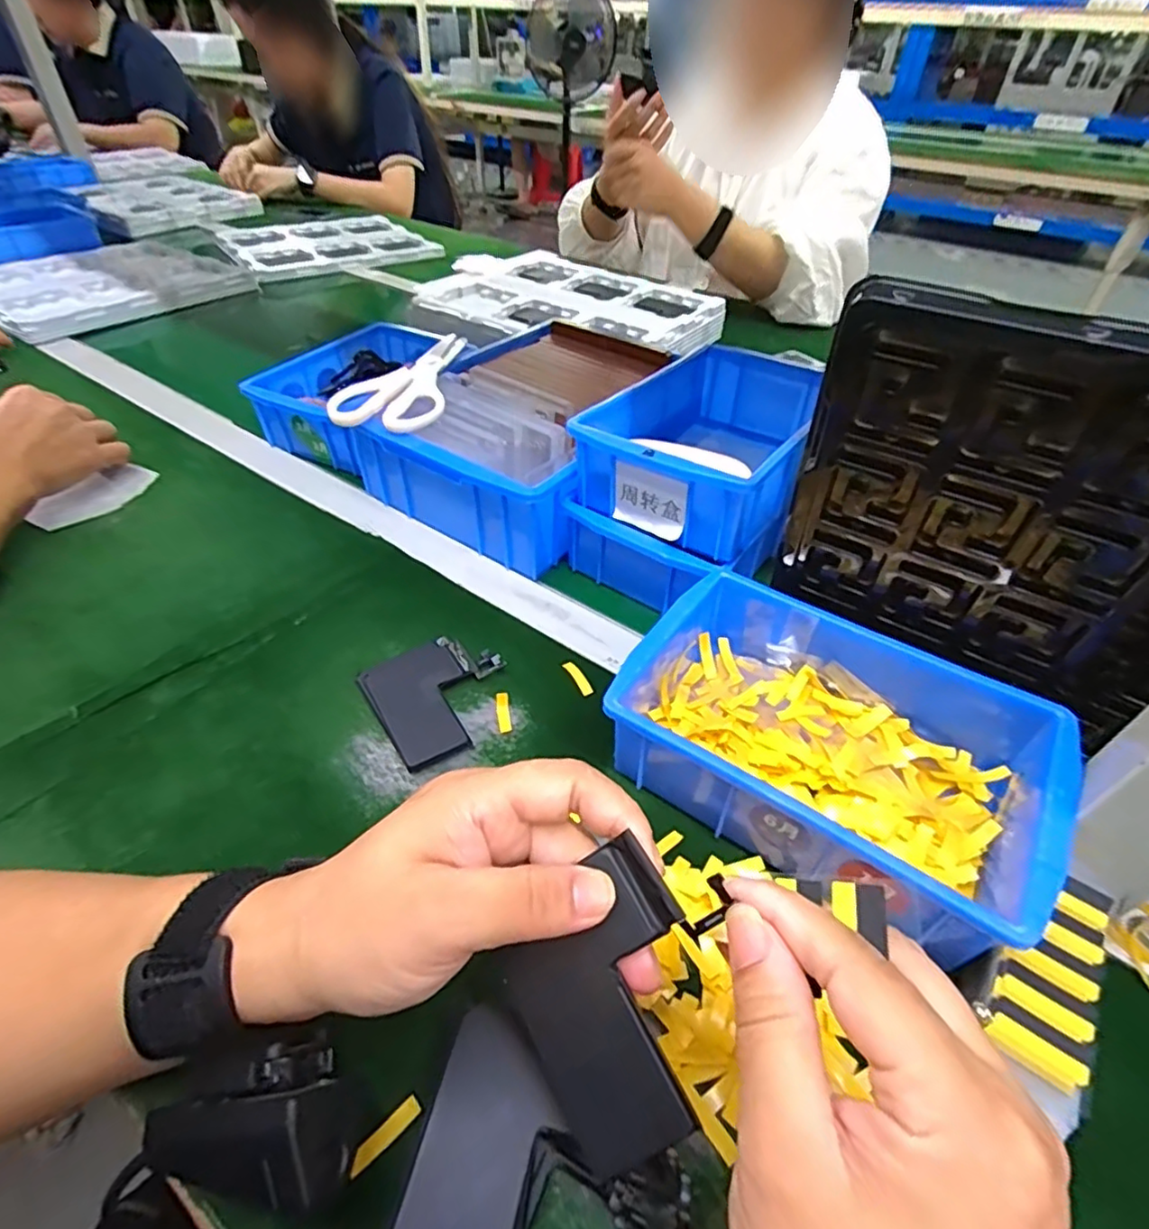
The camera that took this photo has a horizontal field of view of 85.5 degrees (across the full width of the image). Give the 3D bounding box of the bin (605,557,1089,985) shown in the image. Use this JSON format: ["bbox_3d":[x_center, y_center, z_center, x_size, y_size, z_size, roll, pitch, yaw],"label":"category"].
[{"bbox_3d":[0.131,0.066,0.329,0.200,0.066,0.140,28,48,25],"label":"bin"}]

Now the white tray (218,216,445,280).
[{"bbox_3d":[-0.440,-0.664,1.111,0.319,0.024,0.328,-18,48,-21],"label":"white tray"}]

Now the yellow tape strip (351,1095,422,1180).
[{"bbox_3d":[-0.071,0.194,0.232,0.028,0.004,0.007,-30,62,-33],"label":"yellow tape strip"}]

